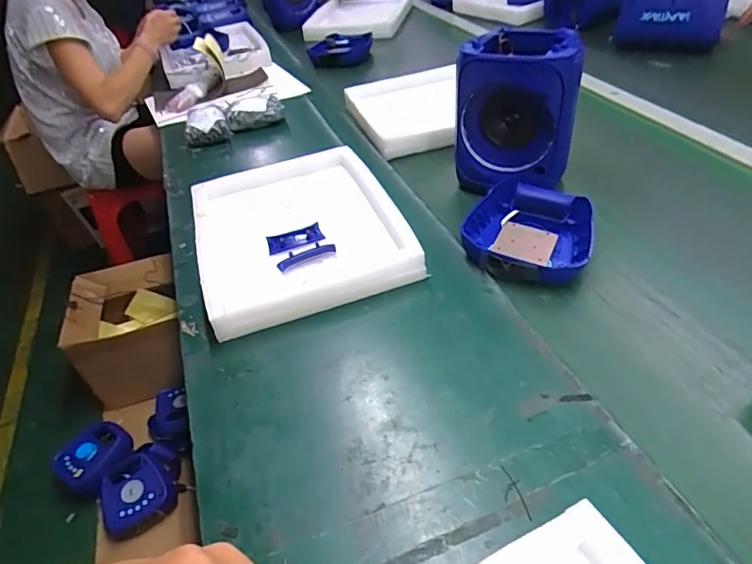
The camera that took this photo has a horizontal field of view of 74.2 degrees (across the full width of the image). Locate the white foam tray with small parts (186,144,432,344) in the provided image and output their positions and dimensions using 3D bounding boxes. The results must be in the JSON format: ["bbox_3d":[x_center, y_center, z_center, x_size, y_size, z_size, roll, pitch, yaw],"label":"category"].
[{"bbox_3d":[-0.121,-0.090,0.748,0.295,0.040,0.366,-17,43,-12],"label":"white foam tray with small parts"}]

